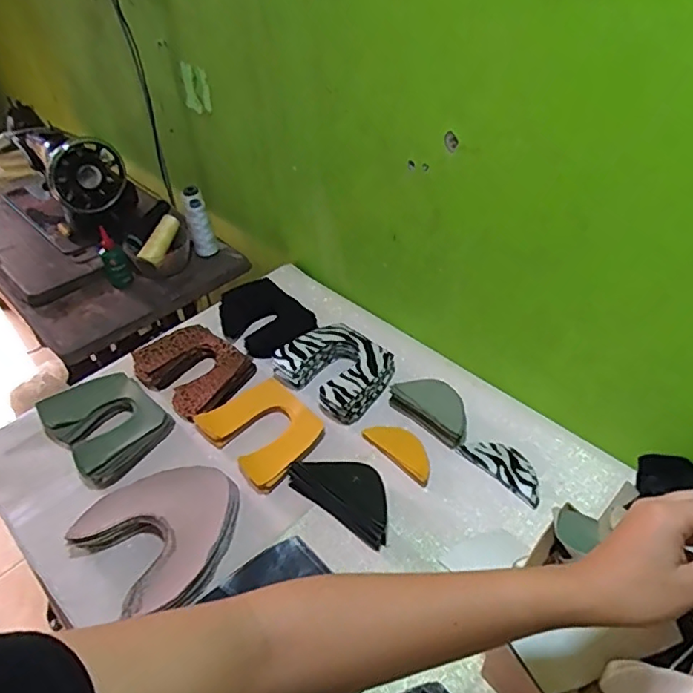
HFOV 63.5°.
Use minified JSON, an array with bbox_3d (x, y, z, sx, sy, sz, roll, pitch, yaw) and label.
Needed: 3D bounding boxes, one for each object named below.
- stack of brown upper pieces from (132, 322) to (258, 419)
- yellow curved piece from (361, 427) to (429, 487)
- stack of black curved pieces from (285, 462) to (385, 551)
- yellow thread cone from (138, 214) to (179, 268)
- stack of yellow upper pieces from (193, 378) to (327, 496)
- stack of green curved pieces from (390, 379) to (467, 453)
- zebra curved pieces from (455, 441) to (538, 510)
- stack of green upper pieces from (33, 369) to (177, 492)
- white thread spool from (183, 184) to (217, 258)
[{"bbox_3d":[-0.237,0.035,0.866,0.181,0.043,0.134,30,52,31],"label":"stack of brown upper pieces"},{"bbox_3d":[0.073,0.133,0.730,0.044,0.016,0.106,-32,50,-27],"label":"yellow curved piece"},{"bbox_3d":[0.001,0.178,0.691,0.153,0.036,0.074,32,53,32],"label":"stack of black curved pieces"},{"bbox_3d":[-0.354,-0.205,1.071,0.033,0.035,0.113,12,64,16],"label":"yellow thread cone"},{"bbox_3d":[-0.113,0.113,0.763,0.125,0.033,0.157,-33,50,-28],"label":"stack of yellow upper pieces"},{"bbox_3d":[0.120,0.079,0.769,0.061,0.033,0.120,-34,51,-28],"label":"stack of green curved pieces"},{"bbox_3d":[0.203,0.150,0.713,0.056,0.008,0.112,-35,51,-29],"label":"zebra curved pieces"},{"bbox_3d":[-0.332,0.109,0.786,0.160,0.055,0.134,32,53,32],"label":"stack of green upper pieces"},{"bbox_3d":[-0.287,-0.233,1.106,0.046,0.130,0.050,-15,44,-12],"label":"white thread spool"}]

